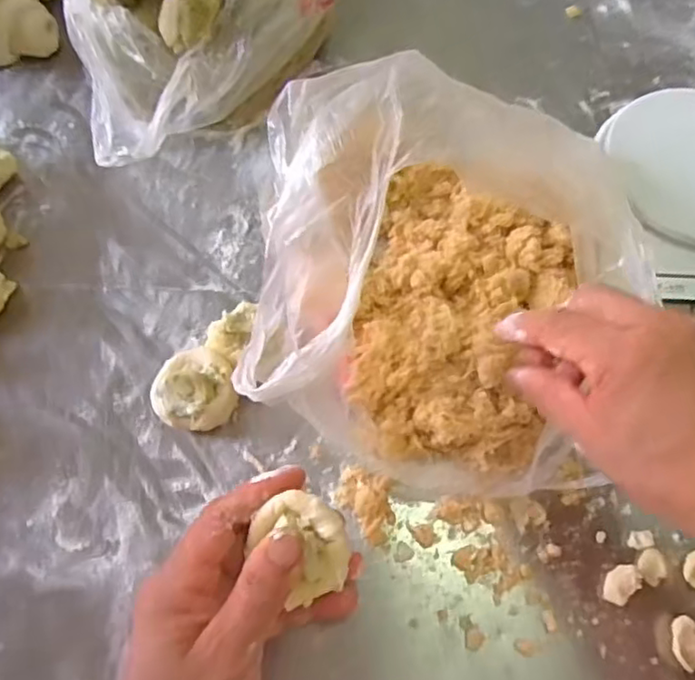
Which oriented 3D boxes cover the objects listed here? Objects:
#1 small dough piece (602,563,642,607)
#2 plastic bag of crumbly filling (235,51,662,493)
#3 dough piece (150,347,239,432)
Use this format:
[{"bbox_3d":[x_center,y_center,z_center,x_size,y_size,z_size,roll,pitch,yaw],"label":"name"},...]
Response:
[{"bbox_3d":[0.157,0.138,0.356,0.026,0.011,0.016,-38,73,-16],"label":"small dough piece"},{"bbox_3d":[0.057,-0.039,0.358,0.197,0.128,0.199,10,66,3],"label":"plastic bag of crumbly filling"},{"bbox_3d":[-0.094,0.032,0.388,0.047,0.028,0.049,1,66,-1],"label":"dough piece"}]

